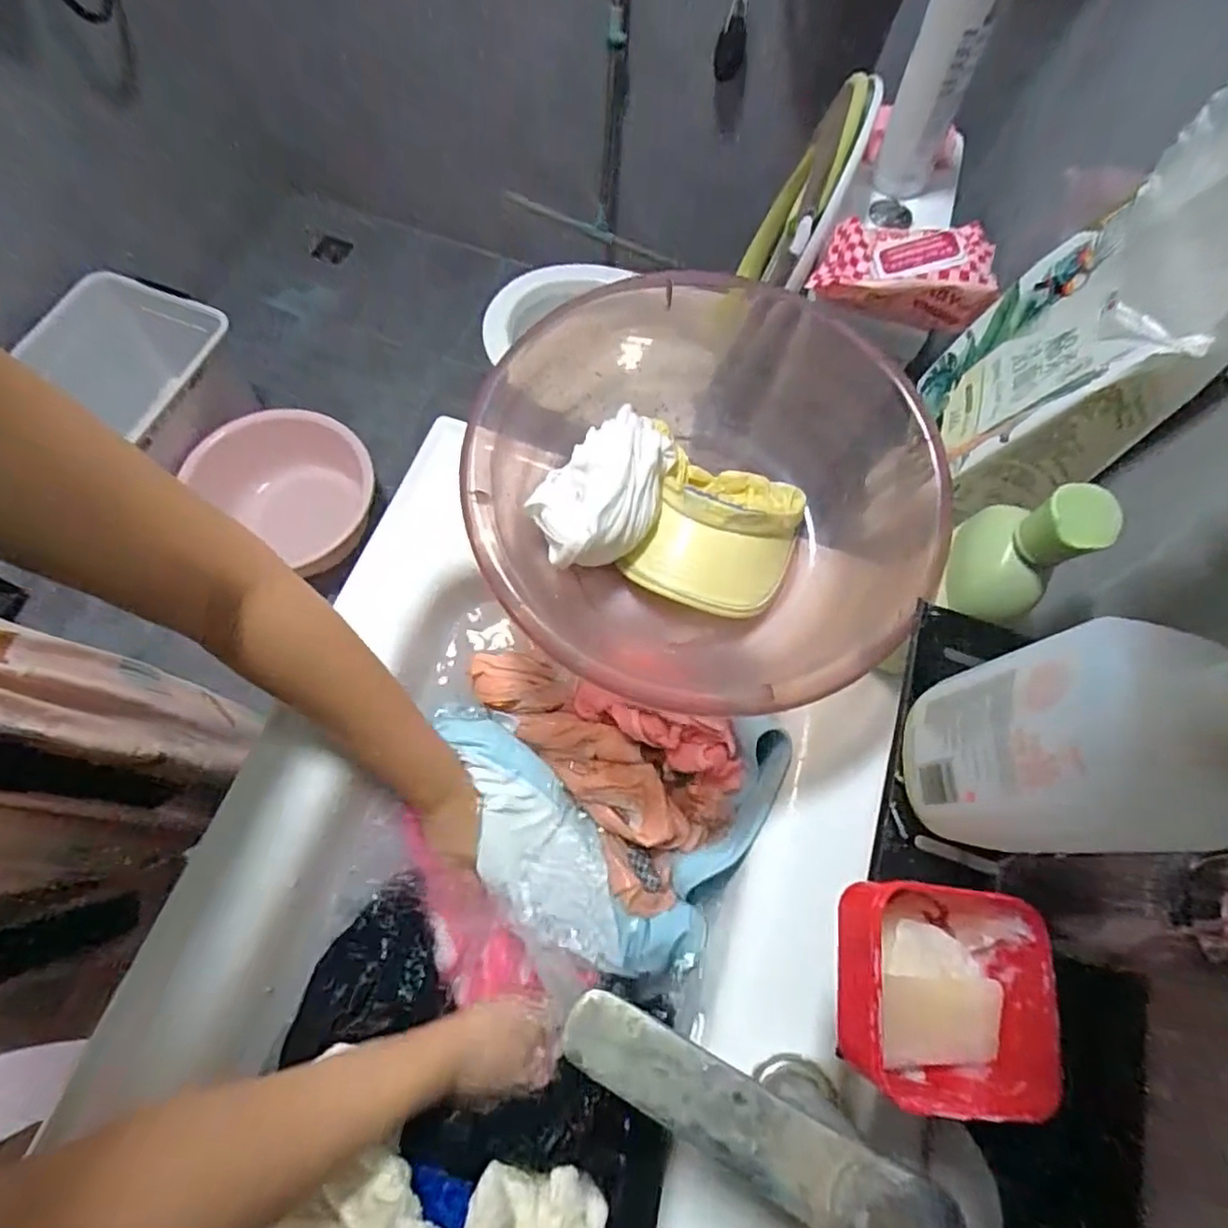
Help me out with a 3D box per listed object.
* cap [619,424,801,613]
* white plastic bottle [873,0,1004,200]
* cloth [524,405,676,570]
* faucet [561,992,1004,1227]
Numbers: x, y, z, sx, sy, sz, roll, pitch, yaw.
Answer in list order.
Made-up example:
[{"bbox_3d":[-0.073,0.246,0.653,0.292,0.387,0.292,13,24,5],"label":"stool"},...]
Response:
[{"bbox_3d":[0.078,-0.071,0.525,0.145,0.051,0.140,24,71,5],"label":"cap"},{"bbox_3d":[0.363,-0.610,0.701,0.094,0.259,0.077,27,71,6],"label":"white plastic bottle"},{"bbox_3d":[-0.004,-0.101,0.500,0.089,0.068,0.145,41,73,11],"label":"cloth"},{"bbox_3d":[0.062,0.245,0.262,0.186,0.077,0.090,16,70,2],"label":"faucet"}]

